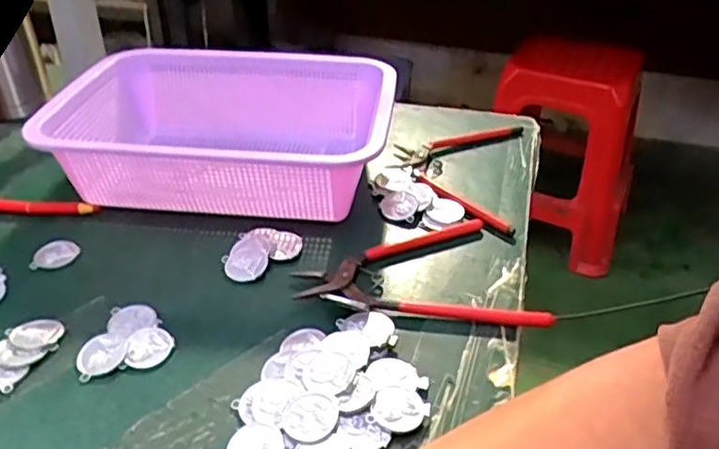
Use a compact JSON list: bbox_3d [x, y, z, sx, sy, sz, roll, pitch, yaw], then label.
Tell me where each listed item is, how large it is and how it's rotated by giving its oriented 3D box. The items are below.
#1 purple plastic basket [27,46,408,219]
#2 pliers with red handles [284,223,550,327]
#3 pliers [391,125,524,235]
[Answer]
[{"bbox_3d":[-0.106,-0.075,0.536,0.262,0.078,0.187,5,35,5],"label":"purple plastic basket"},{"bbox_3d":[0.046,0.026,0.453,0.166,0.010,0.108,6,35,7],"label":"pliers with red handles"},{"bbox_3d":[0.084,-0.054,0.567,0.109,0.010,0.170,9,36,10],"label":"pliers"}]

